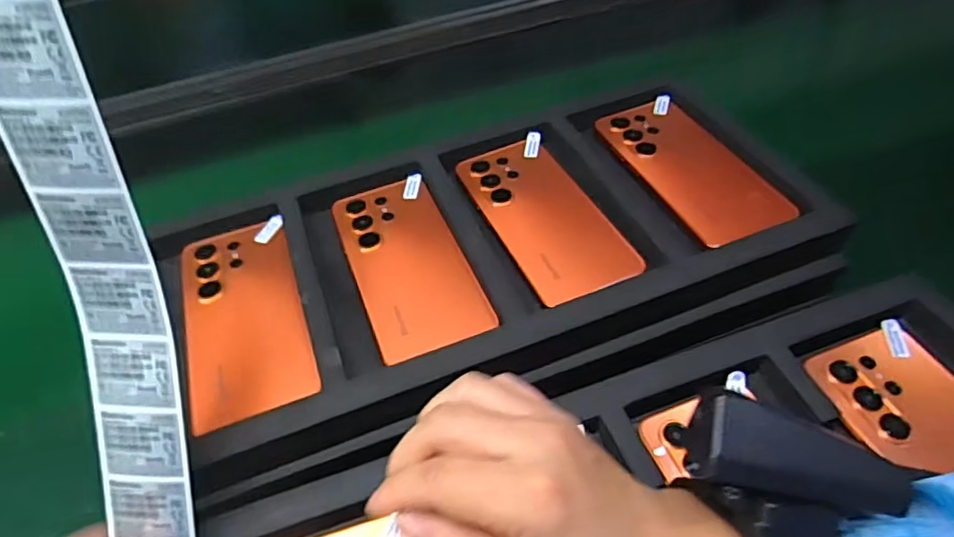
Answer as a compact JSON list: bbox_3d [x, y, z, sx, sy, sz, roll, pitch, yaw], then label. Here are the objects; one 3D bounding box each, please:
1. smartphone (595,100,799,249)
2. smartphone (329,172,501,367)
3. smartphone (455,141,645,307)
[{"bbox_3d":[0.167,-0.082,0.460,0.077,0.007,0.169,-19,48,-11],"label":"smartphone"},{"bbox_3d":[-0.050,-0.008,0.421,0.076,0.006,0.163,-19,48,-11],"label":"smartphone"},{"bbox_3d":[0.049,-0.042,0.440,0.075,0.007,0.168,-21,49,-12],"label":"smartphone"}]

